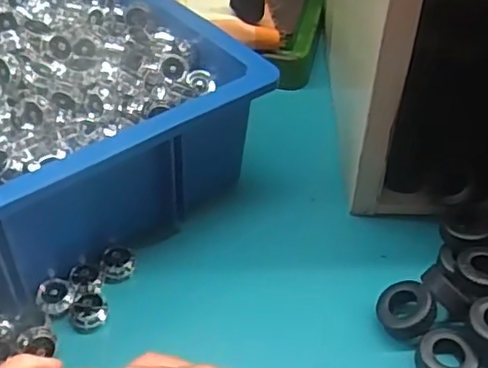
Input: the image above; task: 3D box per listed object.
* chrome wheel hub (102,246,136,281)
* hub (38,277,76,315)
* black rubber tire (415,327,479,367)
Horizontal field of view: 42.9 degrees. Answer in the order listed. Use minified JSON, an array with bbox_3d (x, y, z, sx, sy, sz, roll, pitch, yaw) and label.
[{"bbox_3d":[-0.090,0.058,0.449,0.021,0.020,0.018,-13,49,-14],"label":"chrome wheel hub"},{"bbox_3d":[-0.126,0.075,0.419,0.023,0.012,0.021,1,47,-1],"label":"hub"},{"bbox_3d":[0.128,0.111,0.393,0.037,0.017,0.032,31,53,24],"label":"black rubber tire"}]

